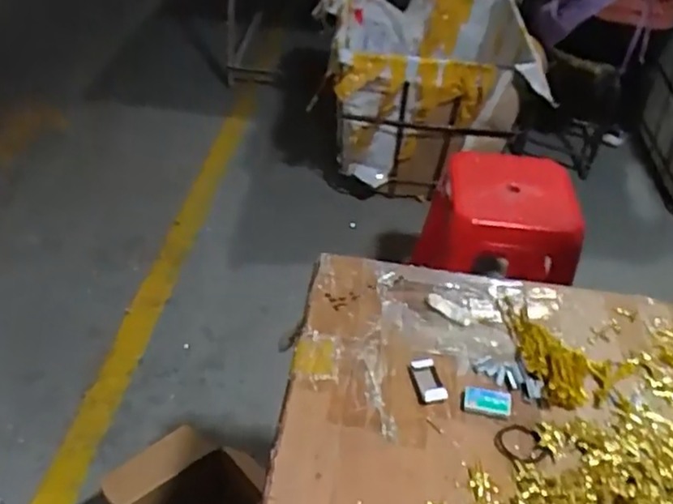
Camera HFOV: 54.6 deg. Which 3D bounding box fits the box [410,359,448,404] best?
[{"bbox_3d":[0.110,0.154,0.781,0.031,0.013,0.062,-6,43,-9],"label":"box"}]

